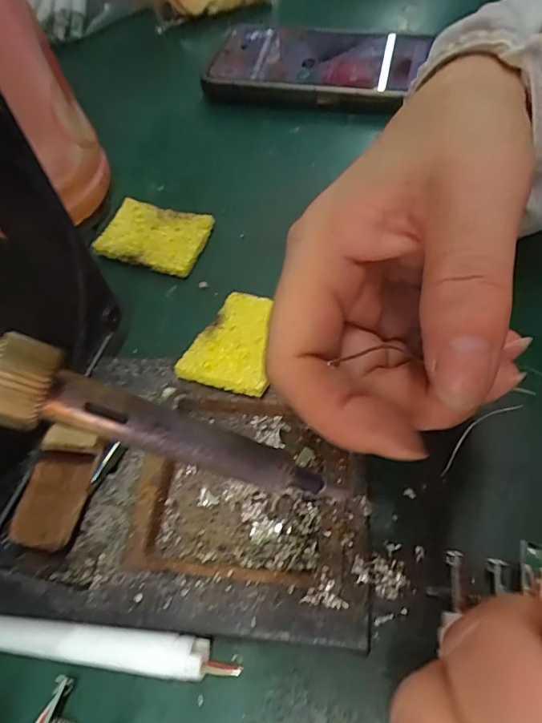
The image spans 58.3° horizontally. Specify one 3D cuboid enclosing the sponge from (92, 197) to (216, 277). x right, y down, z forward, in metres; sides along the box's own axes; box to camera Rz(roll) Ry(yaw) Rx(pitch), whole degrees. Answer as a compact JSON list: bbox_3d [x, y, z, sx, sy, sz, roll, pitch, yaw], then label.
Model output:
[{"bbox_3d":[-0.062,-0.067,0.258,0.054,0.007,0.039,15,59,15],"label":"sponge"}]

